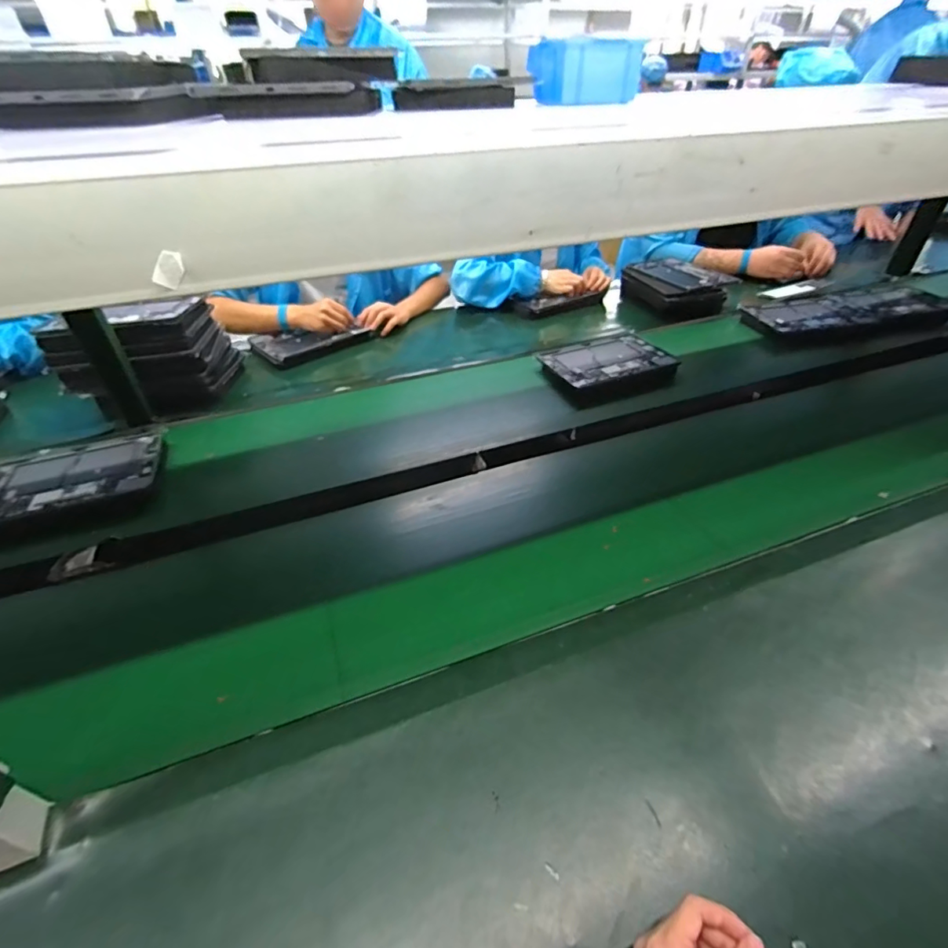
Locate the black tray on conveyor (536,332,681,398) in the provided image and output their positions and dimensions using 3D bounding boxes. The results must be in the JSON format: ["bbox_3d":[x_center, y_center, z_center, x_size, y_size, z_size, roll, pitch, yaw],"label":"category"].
[{"bbox_3d":[0.289,-0.231,1.027,0.259,0.047,0.174,-20,45,-18],"label":"black tray on conveyor"}]

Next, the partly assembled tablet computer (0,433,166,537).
[{"bbox_3d":[-0.641,0.008,0.763,0.252,0.024,0.160,-15,44,-14],"label":"partly assembled tablet computer"}]

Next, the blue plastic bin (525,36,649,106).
[{"bbox_3d":[0.146,-0.536,0.635,0.134,0.063,0.083,-5,40,-4],"label":"blue plastic bin"}]

